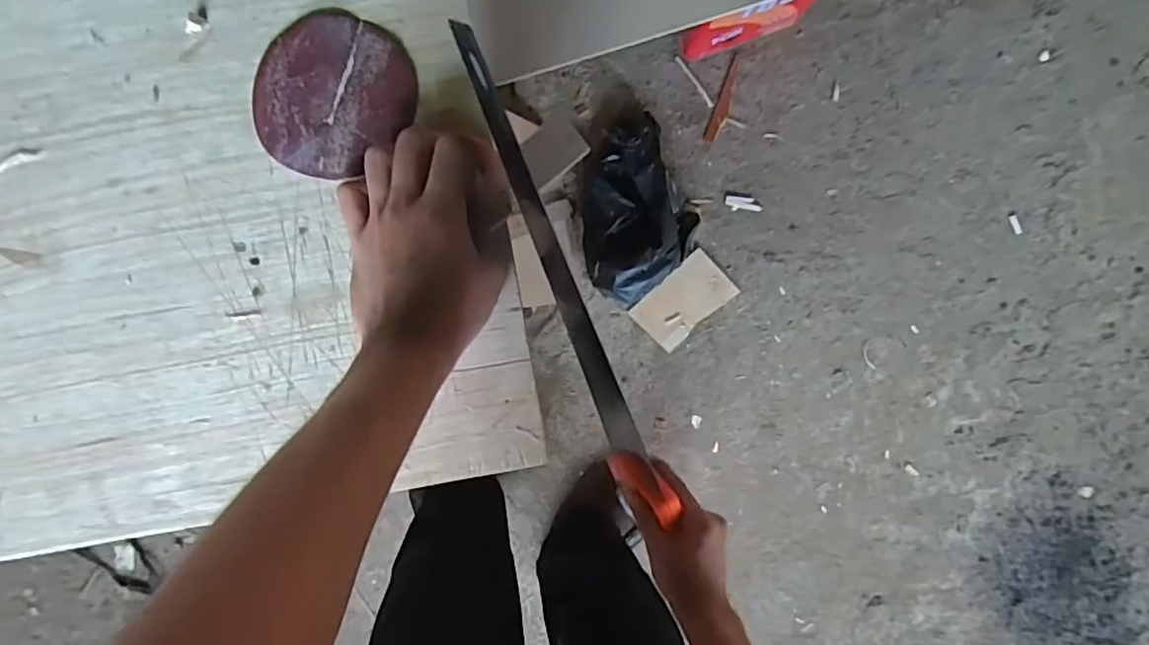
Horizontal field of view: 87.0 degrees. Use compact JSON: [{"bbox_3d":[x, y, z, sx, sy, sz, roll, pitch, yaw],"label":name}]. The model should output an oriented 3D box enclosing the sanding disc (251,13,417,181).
[{"bbox_3d":[-0.148,-0.139,0.363,0.088,0.009,0.095,0,92,0],"label":"sanding disc"}]

